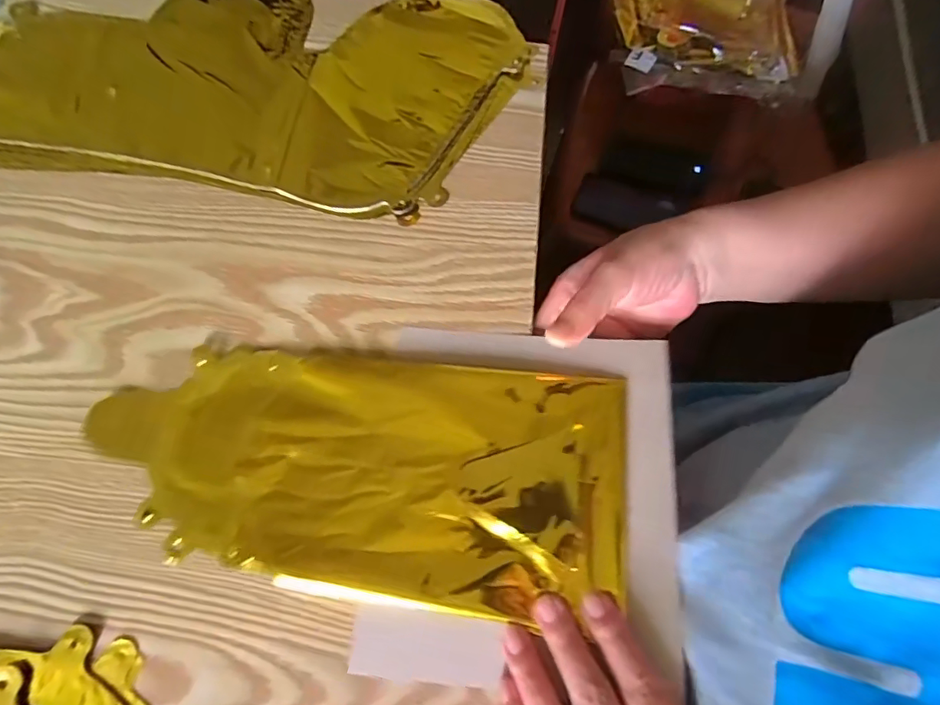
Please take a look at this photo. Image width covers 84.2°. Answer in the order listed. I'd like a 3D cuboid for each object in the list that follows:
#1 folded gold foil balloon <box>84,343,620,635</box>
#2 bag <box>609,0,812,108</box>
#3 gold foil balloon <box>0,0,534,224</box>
[{"bbox_3d":[-0.062,0.064,0.295,0.293,0.007,0.134,6,69,4],"label":"folded gold foil balloon"},{"bbox_3d":[0.348,-0.479,0.750,0.269,0.062,0.229,5,70,-1],"label":"bag"},{"bbox_3d":[-0.178,-0.211,0.391,0.414,0.014,0.205,8,69,3],"label":"gold foil balloon"}]

